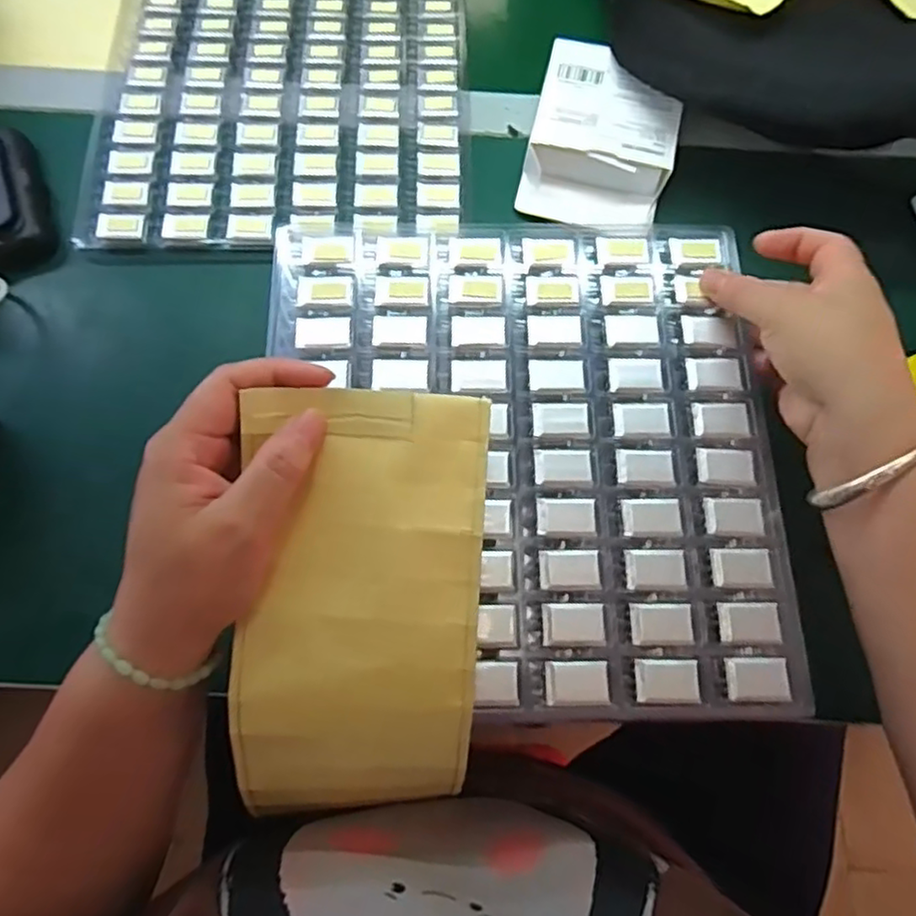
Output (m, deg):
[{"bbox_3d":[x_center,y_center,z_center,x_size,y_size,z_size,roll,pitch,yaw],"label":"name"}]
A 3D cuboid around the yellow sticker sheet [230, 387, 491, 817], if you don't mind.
[{"bbox_3d":[-0.045,0.076,0.306,0.106,0.026,0.210,4,99,2],"label":"yellow sticker sheet"}]

